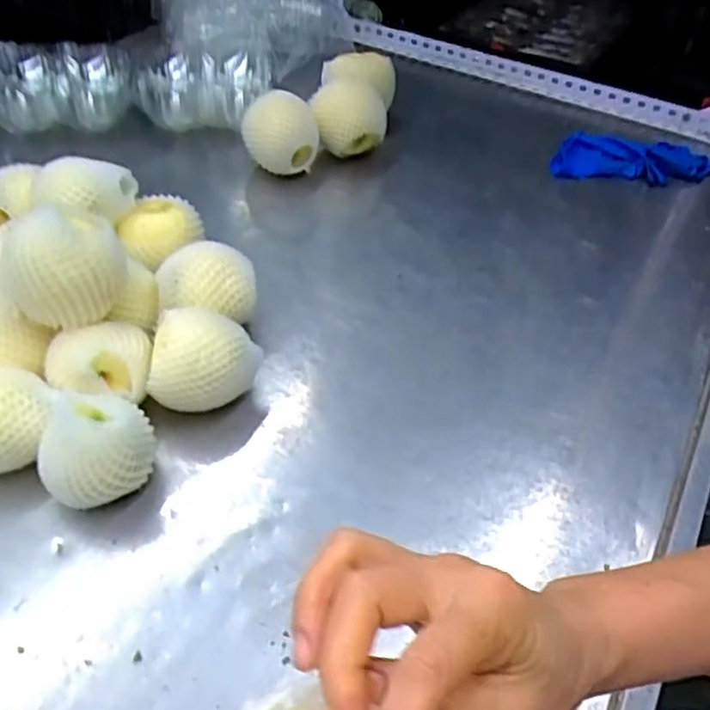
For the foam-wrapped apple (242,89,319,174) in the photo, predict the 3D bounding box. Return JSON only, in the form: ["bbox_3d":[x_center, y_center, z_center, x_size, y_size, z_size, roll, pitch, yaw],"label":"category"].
[{"bbox_3d":[-0.106,-0.302,0.946,0.105,0.108,0.083,8,43,5],"label":"foam-wrapped apple"}]

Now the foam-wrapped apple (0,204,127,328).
[{"bbox_3d":[-0.252,-0.076,0.580,0.098,0.104,0.081,-17,47,-19],"label":"foam-wrapped apple"}]

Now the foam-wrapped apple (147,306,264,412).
[{"bbox_3d":[-0.136,0.010,0.613,0.093,0.087,0.084,5,44,3],"label":"foam-wrapped apple"}]

